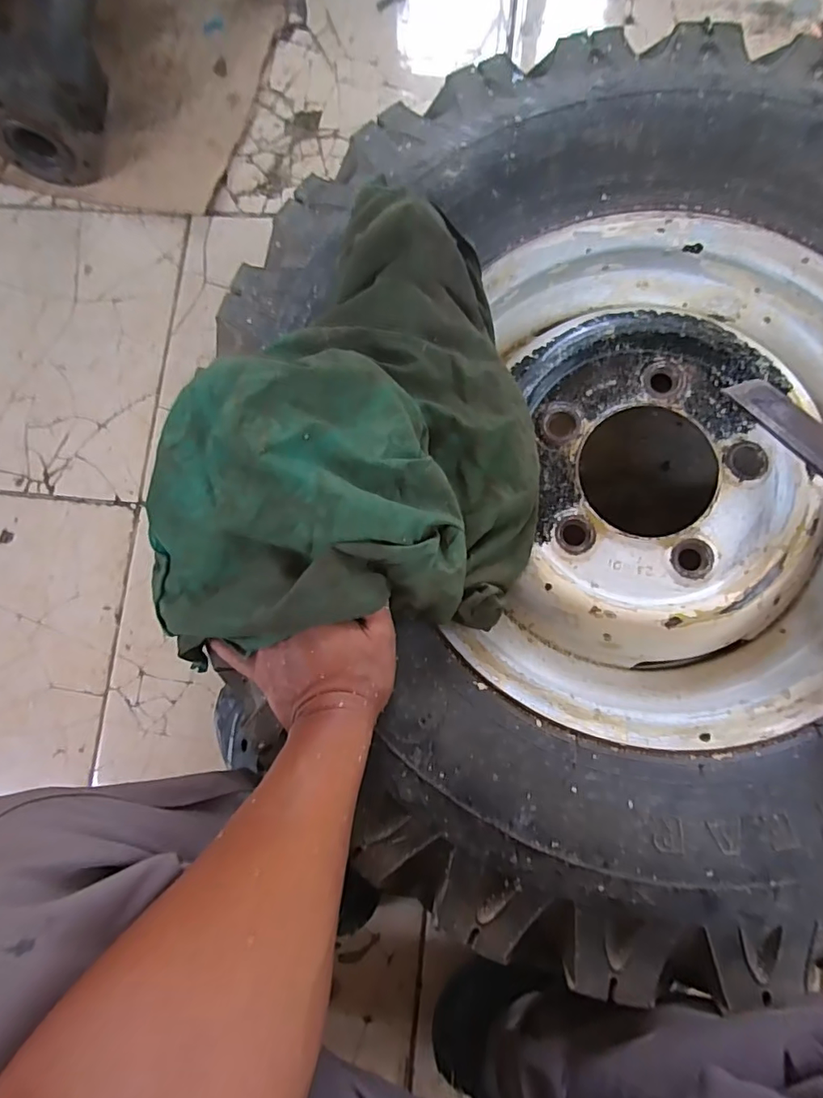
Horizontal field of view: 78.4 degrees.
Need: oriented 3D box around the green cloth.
[{"bbox_3d":[-0.053,-0.097,0.374,0.277,0.098,0.312,-8,82,4],"label":"green cloth"}]

